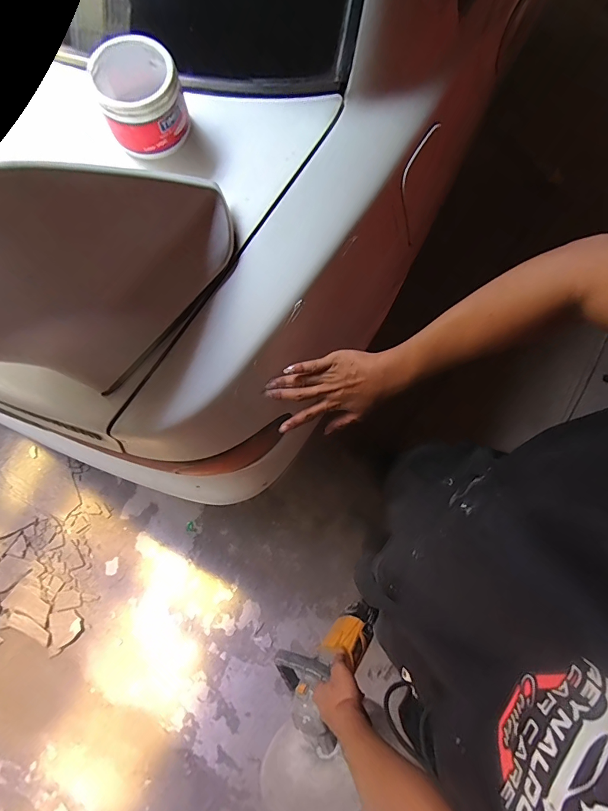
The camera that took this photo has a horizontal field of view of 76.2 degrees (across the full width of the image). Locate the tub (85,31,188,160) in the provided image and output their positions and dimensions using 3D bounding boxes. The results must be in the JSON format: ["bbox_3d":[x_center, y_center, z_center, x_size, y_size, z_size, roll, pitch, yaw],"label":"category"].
[{"bbox_3d":[-0.200,-0.382,0.484,0.098,0.079,0.097,0,75,2],"label":"tub"}]

